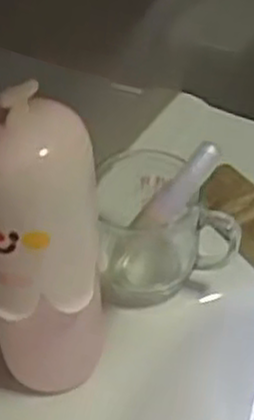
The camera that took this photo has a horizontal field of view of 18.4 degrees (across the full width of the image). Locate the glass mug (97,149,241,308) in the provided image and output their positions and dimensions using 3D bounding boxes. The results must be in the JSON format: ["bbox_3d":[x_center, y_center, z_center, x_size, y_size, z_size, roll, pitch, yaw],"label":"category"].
[{"bbox_3d":[0.027,0.010,0.566,0.100,0.076,0.083,-1,43,4],"label":"glass mug"}]

